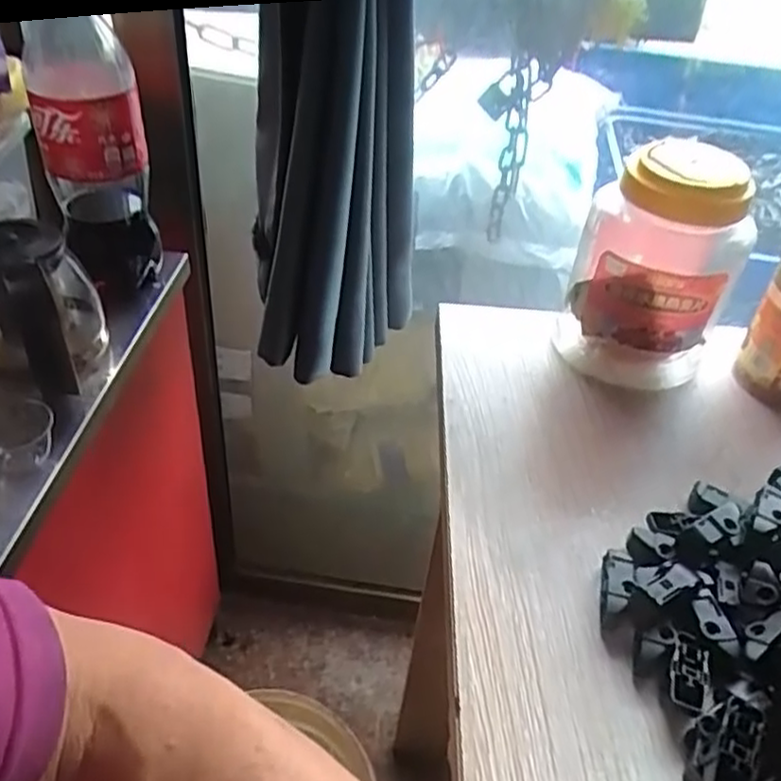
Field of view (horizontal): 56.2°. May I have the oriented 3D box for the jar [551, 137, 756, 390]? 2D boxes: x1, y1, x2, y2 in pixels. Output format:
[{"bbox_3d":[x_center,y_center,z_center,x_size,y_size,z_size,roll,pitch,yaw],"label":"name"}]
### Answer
[{"bbox_3d":[0.201,-0.097,0.559,0.110,0.180,0.100,3,40,-3],"label":"jar"}]

